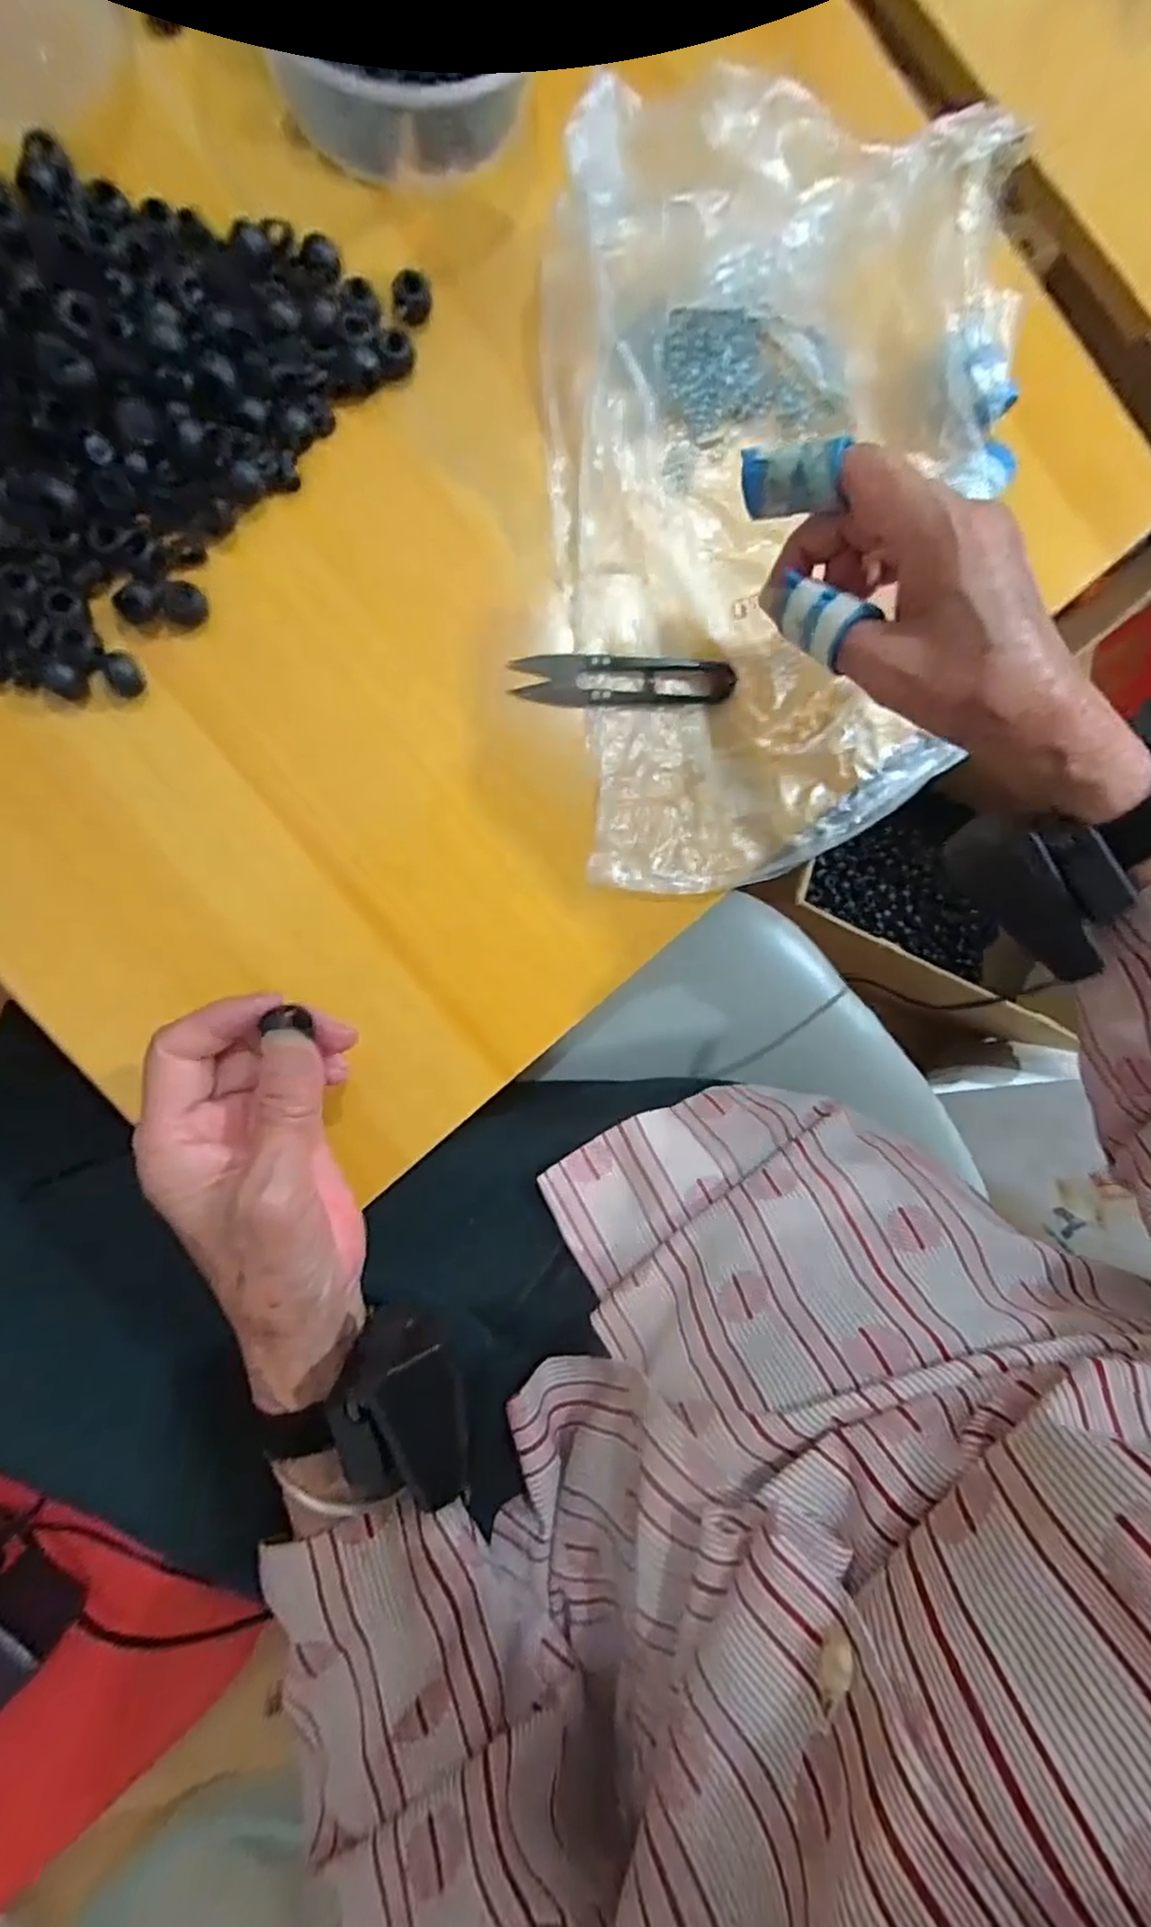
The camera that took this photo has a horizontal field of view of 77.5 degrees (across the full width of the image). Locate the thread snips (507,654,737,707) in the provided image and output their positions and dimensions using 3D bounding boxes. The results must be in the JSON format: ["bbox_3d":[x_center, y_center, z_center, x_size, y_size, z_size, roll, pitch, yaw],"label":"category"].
[{"bbox_3d":[0.024,-0.132,0.335,0.103,0.006,0.024,-3,92,-9],"label":"thread snips"}]

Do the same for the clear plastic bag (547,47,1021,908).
[{"bbox_3d":[0.101,-0.184,0.316,0.220,0.069,0.295,0,92,-9],"label":"clear plastic bag"}]

